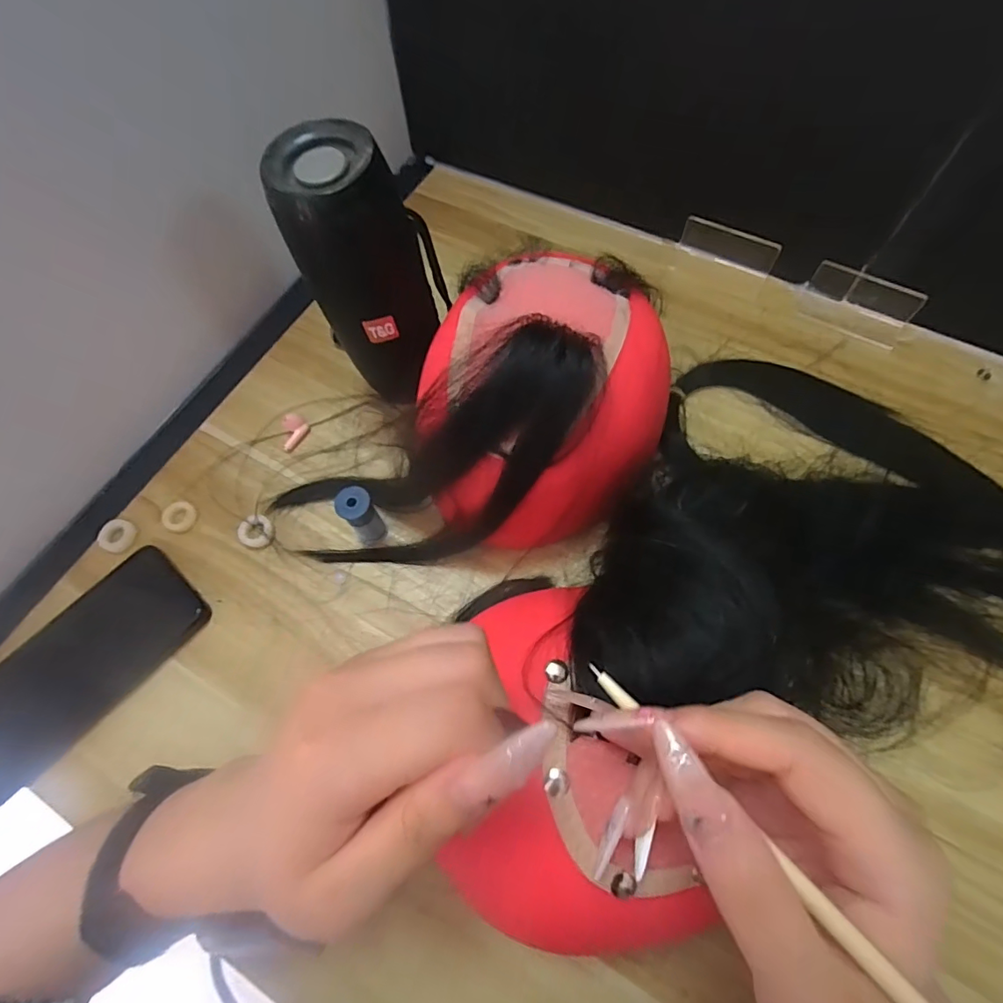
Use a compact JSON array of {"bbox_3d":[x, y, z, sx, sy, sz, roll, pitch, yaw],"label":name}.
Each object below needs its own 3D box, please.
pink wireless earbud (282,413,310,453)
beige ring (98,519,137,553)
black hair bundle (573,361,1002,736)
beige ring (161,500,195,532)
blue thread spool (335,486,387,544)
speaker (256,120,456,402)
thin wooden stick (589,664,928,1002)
[{"bbox_3d":[-0.162,-0.054,0.398,0.026,0.014,0.020,-42,71,-14],"label":"pink wireless earbud"},{"bbox_3d":[-0.276,0.024,0.369,0.028,0.004,0.023,12,68,8],"label":"beige ring"},{"bbox_3d":[0.264,0.017,0.289,0.407,0.122,0.288,14,68,8],"label":"black hair bundle"},{"bbox_3d":[-0.236,0.010,0.375,0.024,0.004,0.022,-1,67,2],"label":"beige ring"},{"bbox_3d":[-0.094,0.011,0.349,0.021,0.053,0.022,-1,67,2],"label":"blue thread spool"},{"bbox_3d":[-0.080,-0.131,0.337,0.066,0.180,0.061,-1,67,2],"label":"speaker"},{"bbox_3d":[0.089,0.111,0.133,0.004,0.004,0.179,-39,60,-13],"label":"thin wooden stick"}]

